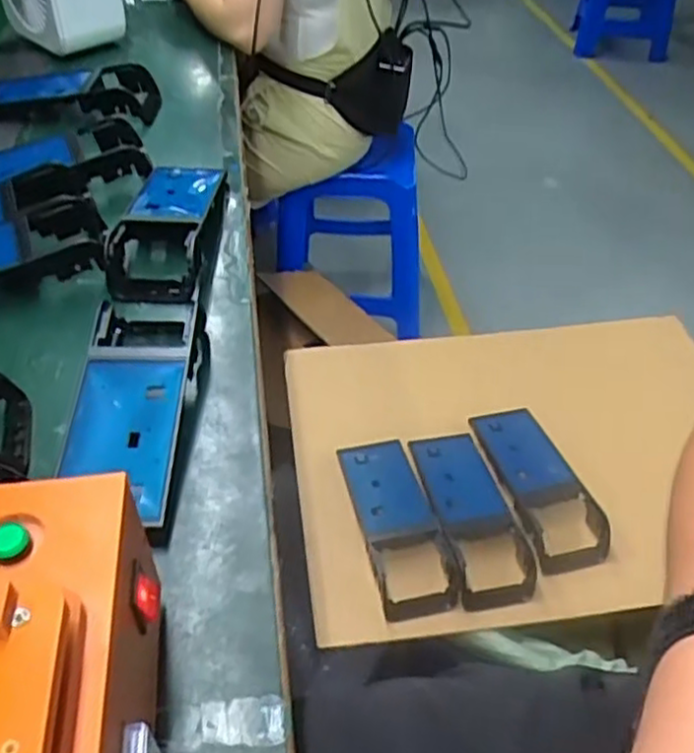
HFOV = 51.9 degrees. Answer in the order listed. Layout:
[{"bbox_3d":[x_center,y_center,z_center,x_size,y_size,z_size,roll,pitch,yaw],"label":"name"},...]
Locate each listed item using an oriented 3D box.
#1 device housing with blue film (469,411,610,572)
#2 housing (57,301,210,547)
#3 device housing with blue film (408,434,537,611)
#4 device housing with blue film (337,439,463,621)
[{"bbox_3d":[0.211,0.114,0.801,0.082,0.018,0.210,-12,46,-12],"label":"device housing with blue film"},{"bbox_3d":[-0.157,0.019,0.521,0.084,0.041,0.209,0,45,1],"label":"housing"},{"bbox_3d":[0.133,0.141,0.769,0.079,0.024,0.211,-9,46,-8],"label":"device housing with blue film"},{"bbox_3d":[0.051,0.149,0.767,0.082,0.028,0.216,-11,46,-10],"label":"device housing with blue film"}]

